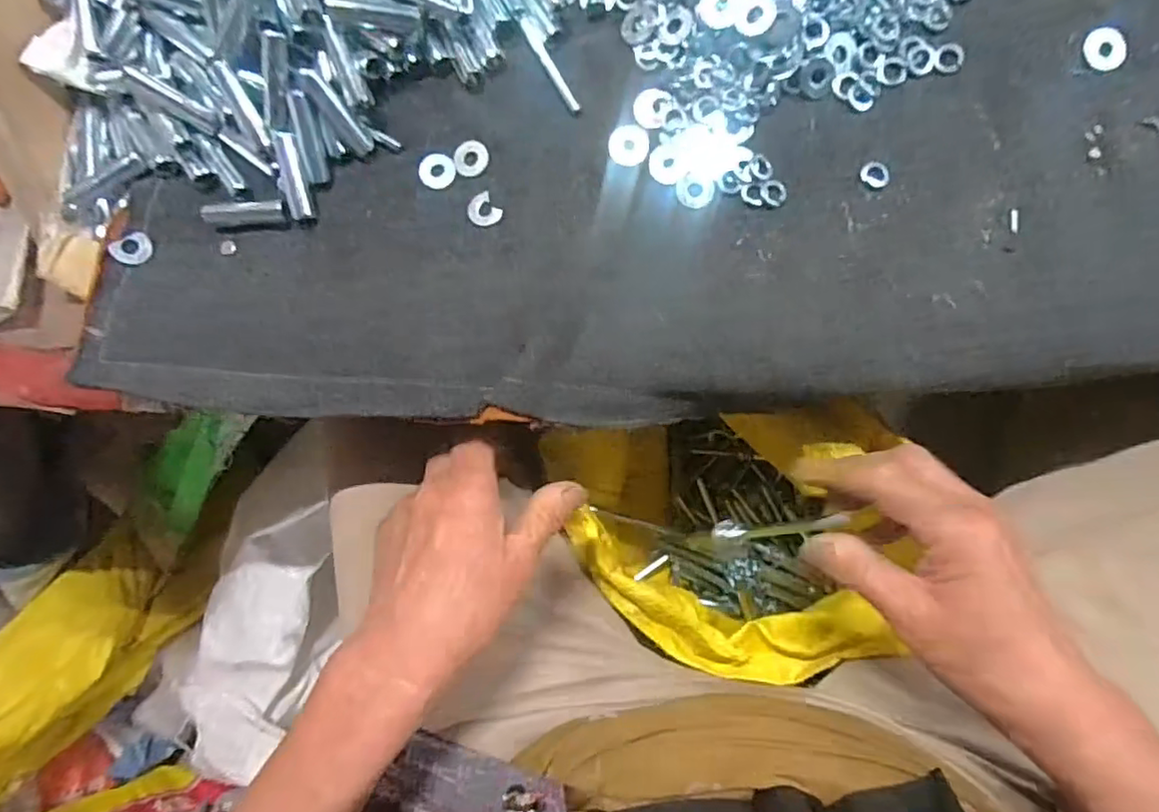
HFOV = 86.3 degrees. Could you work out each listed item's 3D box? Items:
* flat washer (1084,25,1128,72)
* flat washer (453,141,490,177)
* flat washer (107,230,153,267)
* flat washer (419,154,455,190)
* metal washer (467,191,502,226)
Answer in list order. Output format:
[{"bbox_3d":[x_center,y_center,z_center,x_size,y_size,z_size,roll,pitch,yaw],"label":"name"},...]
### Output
[{"bbox_3d":[0.254,-0.173,0.298,0.020,0.004,0.021,-1,84,6],"label":"flat washer"},{"bbox_3d":[-0.057,-0.131,0.325,0.019,0.004,0.018,-1,84,6],"label":"flat washer"},{"bbox_3d":[-0.236,-0.082,0.326,0.019,0.004,0.019,5,76,-19],"label":"flat washer"},{"bbox_3d":[-0.076,-0.125,0.326,0.019,0.004,0.021,-43,81,1],"label":"flat washer"},{"bbox_3d":[-0.050,-0.101,0.318,0.015,0.004,0.019,-38,81,1],"label":"metal washer"}]

